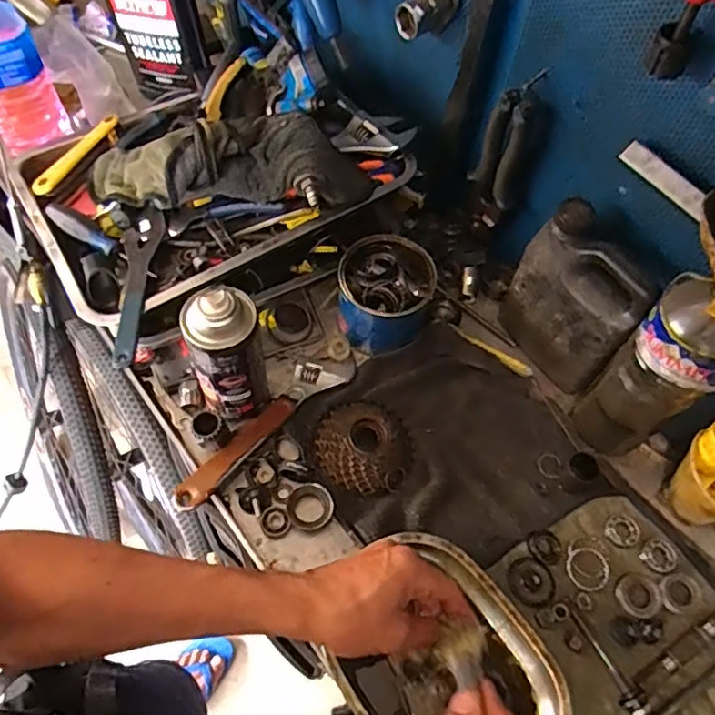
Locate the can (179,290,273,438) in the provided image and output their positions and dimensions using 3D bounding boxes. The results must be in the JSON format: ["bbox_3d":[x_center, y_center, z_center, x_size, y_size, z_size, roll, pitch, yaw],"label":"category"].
[{"bbox_3d":[-0.120,0.002,0.560,0.063,0.188,0.057,-14,62,-12],"label":"can"}]

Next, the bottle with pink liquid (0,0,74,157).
[{"bbox_3d":[-0.399,-0.328,0.680,0.080,0.170,0.062,-26,65,-18],"label":"bottle with pink liquid"}]

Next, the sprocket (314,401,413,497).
[{"bbox_3d":[0.009,0.085,0.606,0.097,0.034,0.093,2,60,-3],"label":"sprocket"}]

